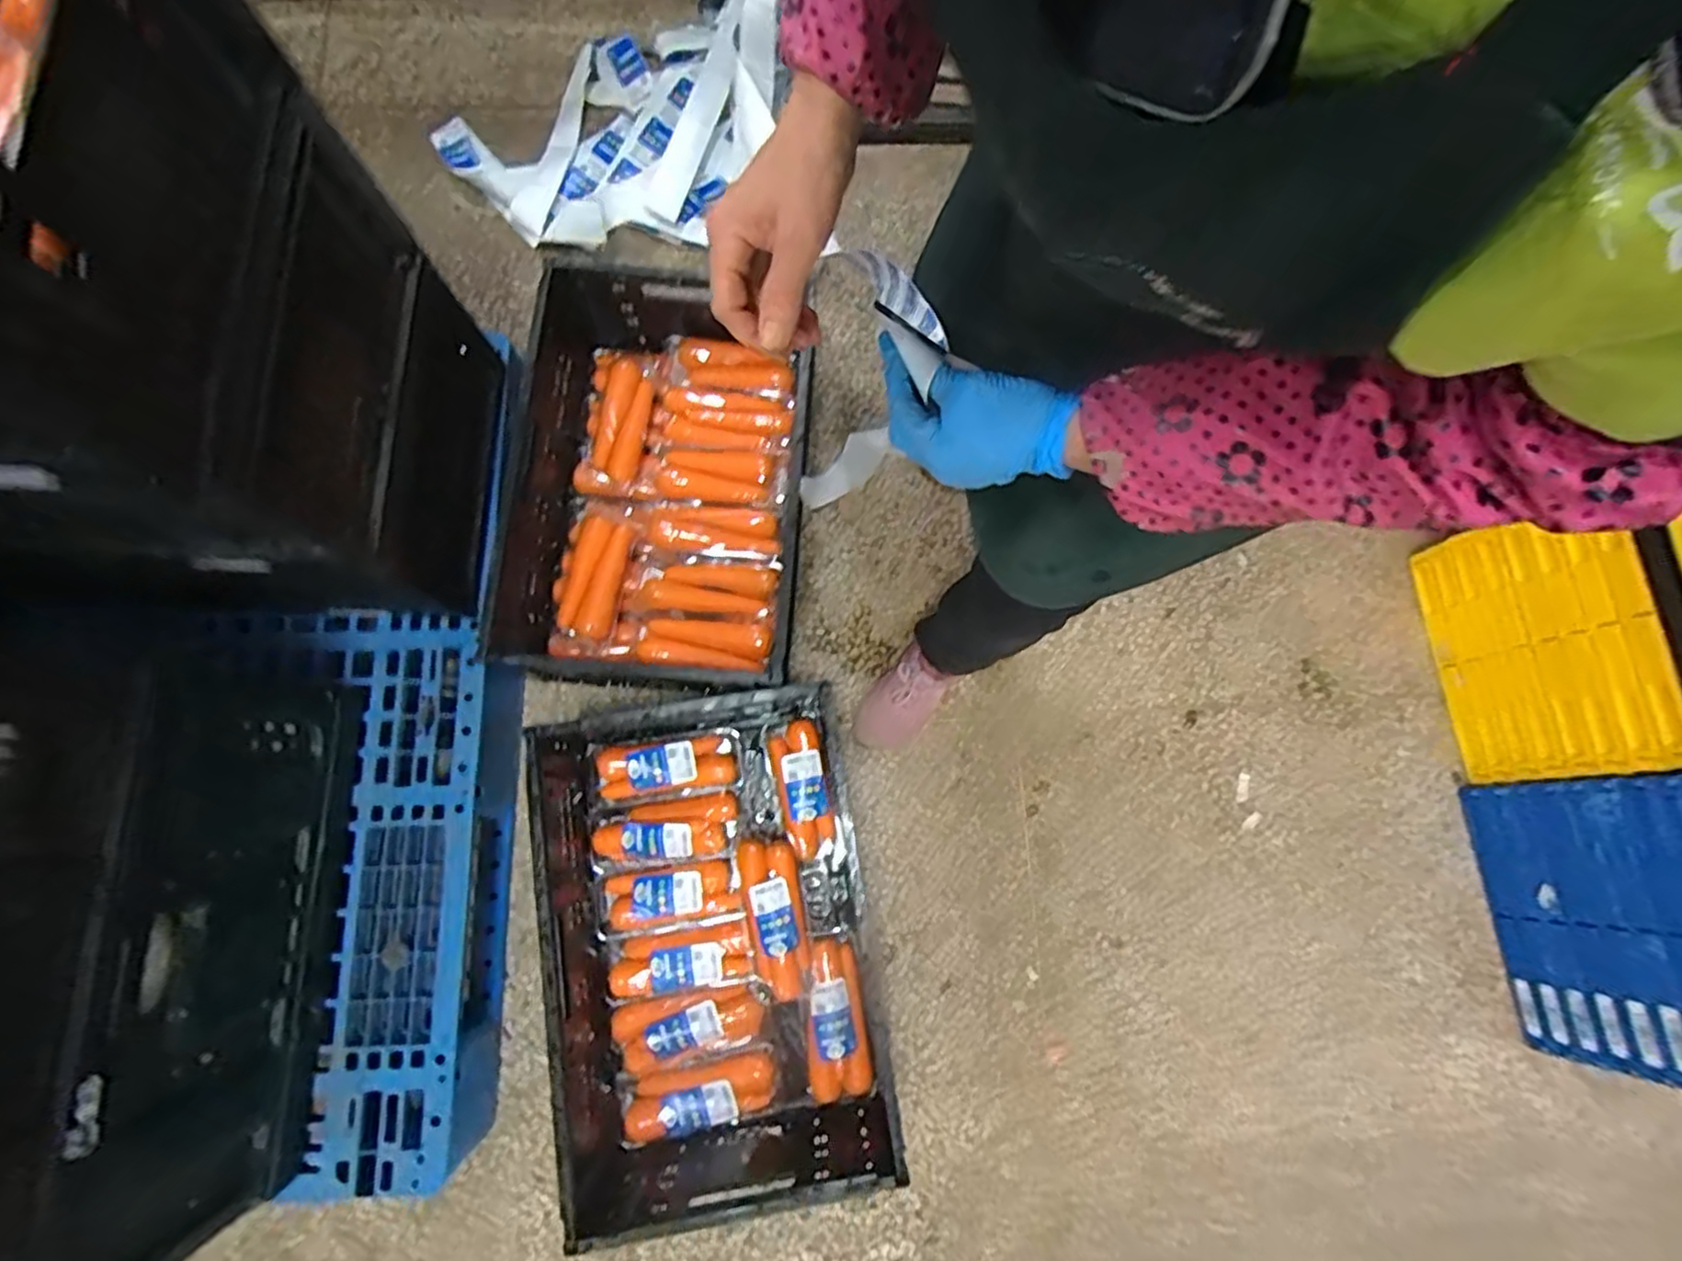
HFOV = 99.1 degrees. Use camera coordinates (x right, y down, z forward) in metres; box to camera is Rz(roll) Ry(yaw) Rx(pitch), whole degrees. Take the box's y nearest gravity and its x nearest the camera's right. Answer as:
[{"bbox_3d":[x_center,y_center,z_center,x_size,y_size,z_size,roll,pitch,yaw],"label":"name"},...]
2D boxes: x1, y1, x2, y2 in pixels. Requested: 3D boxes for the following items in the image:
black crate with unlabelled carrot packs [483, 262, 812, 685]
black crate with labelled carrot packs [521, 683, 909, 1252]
[{"bbox_3d":[-0.283,-0.249,1.165,0.425,0.207,0.630,5,80,-2],"label":"black crate with unlabelled carrot packs"},{"bbox_3d":[-0.194,0.419,1.015,0.451,0.225,0.623,-8,80,-4],"label":"black crate with labelled carrot packs"}]

